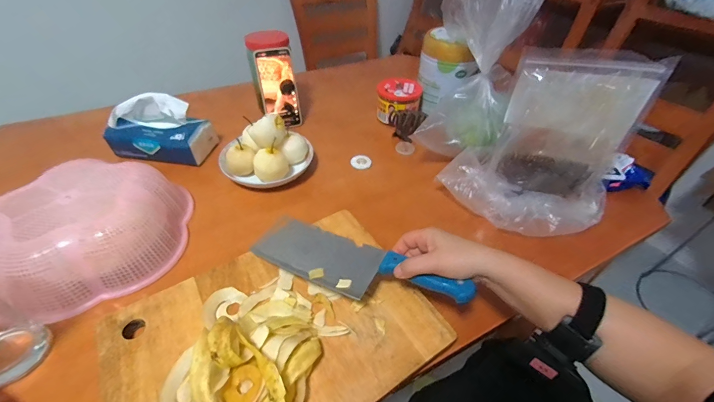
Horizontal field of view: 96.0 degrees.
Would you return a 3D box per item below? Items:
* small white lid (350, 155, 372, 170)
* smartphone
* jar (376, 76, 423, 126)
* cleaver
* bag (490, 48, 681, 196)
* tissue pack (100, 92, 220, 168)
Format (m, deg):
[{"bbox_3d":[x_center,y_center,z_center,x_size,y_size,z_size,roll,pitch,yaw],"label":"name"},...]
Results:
[{"bbox_3d":[0.009,-0.078,0.650,0.042,0.010,0.035,-1,42,-4],"label":"small white lid"},{"bbox_3d":[-0.169,-0.243,0.702,0.078,0.163,0.008,-17,32,-12],"label":"smartphone"},{"bbox_3d":[0.099,-0.235,0.764,0.102,0.078,0.105,1,42,-1],"label":"jar"},{"bbox_3d":[-0.005,0.076,0.403,0.281,0.015,0.085,12,42,25],"label":"cleaver"},{"bbox_3d":[0.326,-0.117,0.504,0.177,0.218,0.035,15,32,15],"label":"bag"},{"bbox_3d":[-0.386,-0.144,0.627,0.177,0.107,0.092,5,42,3],"label":"tissue pack"}]

